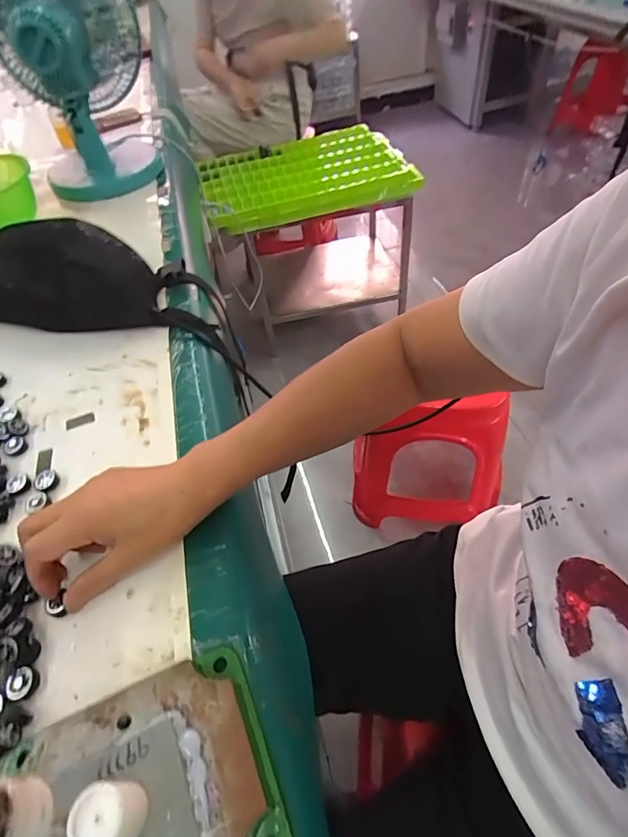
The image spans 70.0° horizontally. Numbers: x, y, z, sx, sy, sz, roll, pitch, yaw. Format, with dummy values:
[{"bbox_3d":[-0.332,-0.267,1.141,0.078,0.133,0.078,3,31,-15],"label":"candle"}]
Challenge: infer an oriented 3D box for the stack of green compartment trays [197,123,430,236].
[{"bbox_3d":[-0.050,-0.747,1.381,0.645,0.069,0.452,-21,52,-10],"label":"stack of green compartment trays"}]

